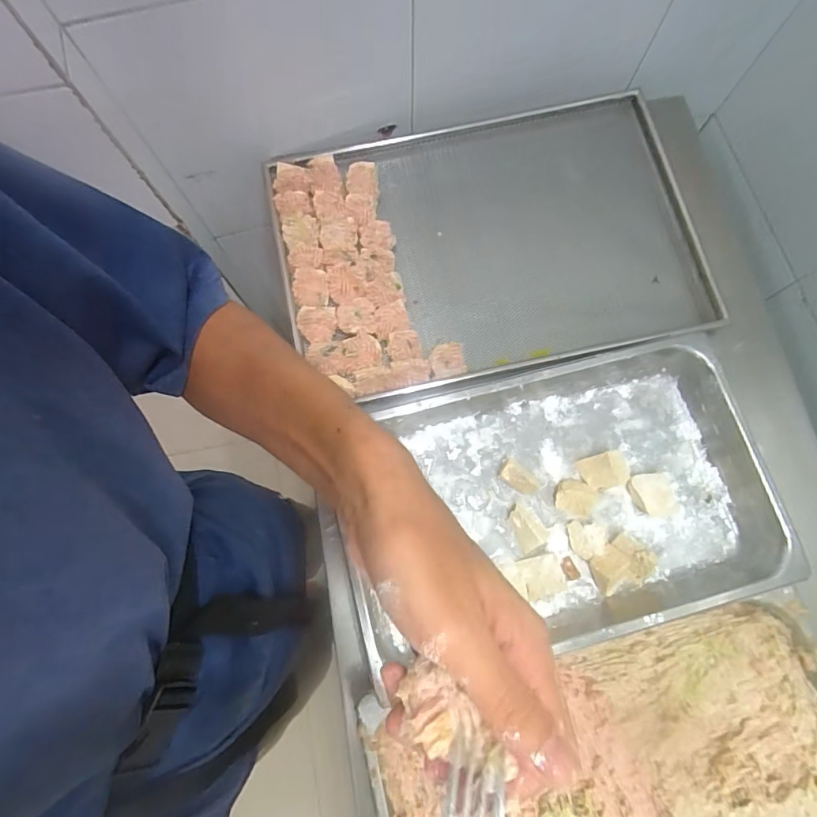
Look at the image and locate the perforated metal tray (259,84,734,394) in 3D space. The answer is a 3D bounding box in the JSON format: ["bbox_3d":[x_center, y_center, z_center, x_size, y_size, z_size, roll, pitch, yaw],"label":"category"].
[{"bbox_3d":[0.127,-0.245,0.682,0.622,0.055,0.400,-11,77,-3],"label":"perforated metal tray"}]

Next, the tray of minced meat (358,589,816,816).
[{"bbox_3d":[0.228,0.413,0.485,0.511,0.058,0.304,-13,77,-3],"label":"tray of minced meat"}]

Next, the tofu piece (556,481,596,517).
[{"bbox_3d":[0.217,0.118,0.602,0.051,0.017,0.045,25,78,6],"label":"tofu piece"}]

